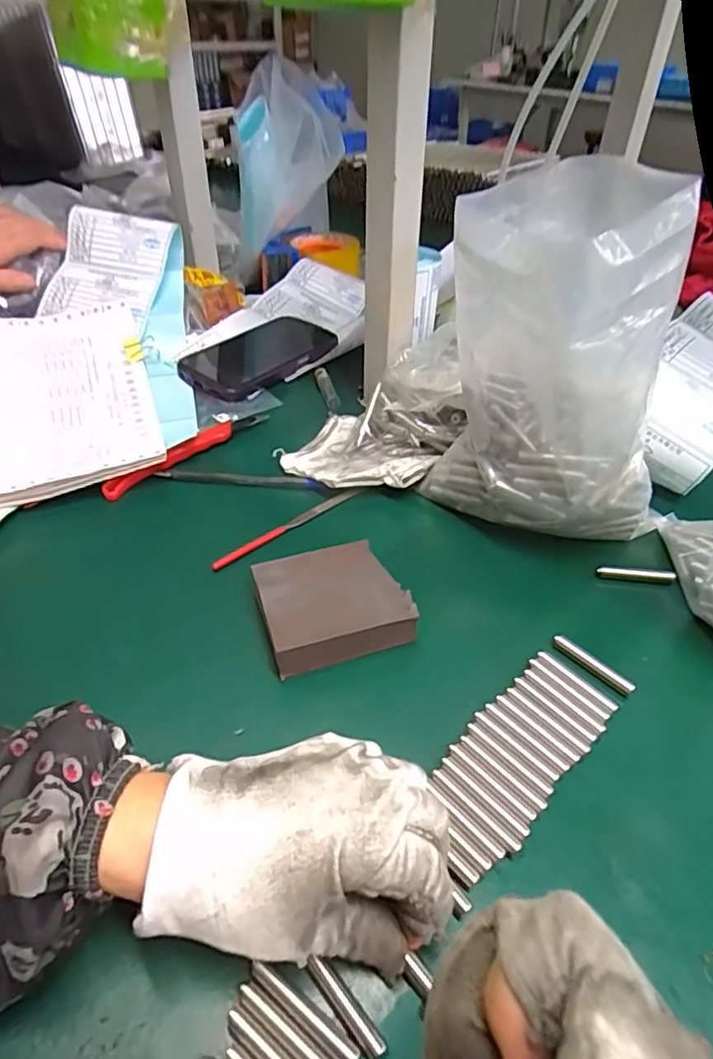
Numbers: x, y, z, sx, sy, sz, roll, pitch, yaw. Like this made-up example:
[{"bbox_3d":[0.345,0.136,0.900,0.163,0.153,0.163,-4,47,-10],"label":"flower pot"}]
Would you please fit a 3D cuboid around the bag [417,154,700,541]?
[{"bbox_3d":[0.123,-0.095,0.368,0.117,0.188,0.126,-25,48,-27],"label":"bag"}]

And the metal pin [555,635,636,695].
[{"bbox_3d":[0.132,0.074,0.334,0.007,0.005,0.048,-30,51,-31],"label":"metal pin"}]

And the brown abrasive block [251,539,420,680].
[{"bbox_3d":[-0.016,0.043,0.353,0.081,0.025,0.068,-13,44,-16],"label":"brown abrasive block"}]

